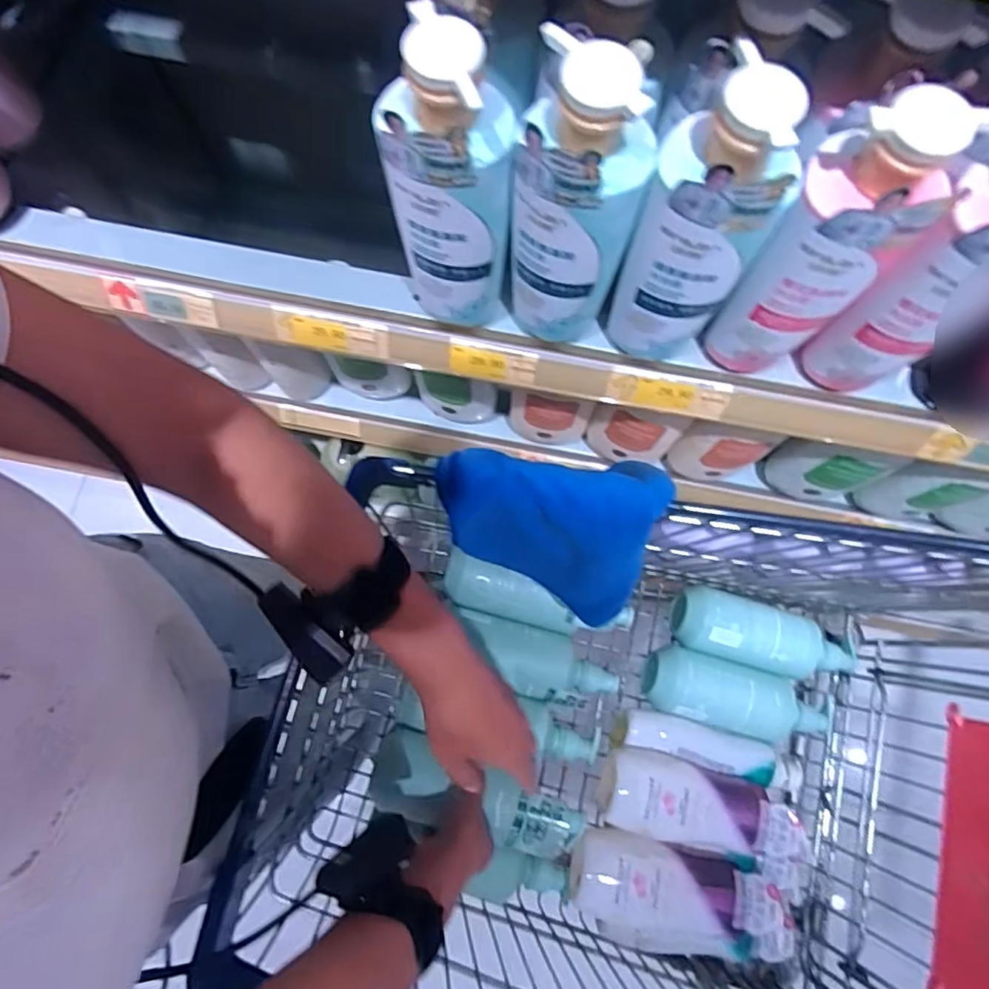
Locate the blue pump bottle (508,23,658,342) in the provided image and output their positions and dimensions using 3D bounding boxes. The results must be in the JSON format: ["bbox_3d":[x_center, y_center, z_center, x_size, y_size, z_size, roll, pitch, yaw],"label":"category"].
[{"bbox_3d":[0.055,-0.191,0.407,0.084,0.215,0.068,17,78,4],"label":"blue pump bottle"}]

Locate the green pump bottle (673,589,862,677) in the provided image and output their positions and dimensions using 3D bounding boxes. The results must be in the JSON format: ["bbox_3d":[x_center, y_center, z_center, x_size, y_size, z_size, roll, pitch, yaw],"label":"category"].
[{"bbox_3d":[0.339,0.179,0.727,0.239,0.067,0.079,15,78,3],"label":"green pump bottle"}]

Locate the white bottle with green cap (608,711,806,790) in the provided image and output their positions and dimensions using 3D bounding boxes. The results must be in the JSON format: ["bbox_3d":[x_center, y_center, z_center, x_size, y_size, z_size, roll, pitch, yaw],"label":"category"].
[{"bbox_3d":[0.267,0.306,0.701,0.257,0.058,0.052,13,77,3],"label":"white bottle with green cap"}]

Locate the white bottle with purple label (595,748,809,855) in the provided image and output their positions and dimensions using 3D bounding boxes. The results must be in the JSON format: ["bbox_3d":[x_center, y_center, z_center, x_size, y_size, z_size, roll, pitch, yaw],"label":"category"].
[{"bbox_3d":[0.231,0.348,0.650,0.235,0.058,0.083,16,78,3],"label":"white bottle with purple label"}]

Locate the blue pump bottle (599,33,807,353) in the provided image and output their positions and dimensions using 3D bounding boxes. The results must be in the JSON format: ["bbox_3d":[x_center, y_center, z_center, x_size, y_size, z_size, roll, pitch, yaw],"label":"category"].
[{"bbox_3d":[0.137,-0.174,0.403,0.084,0.215,0.068,27,78,6],"label":"blue pump bottle"}]

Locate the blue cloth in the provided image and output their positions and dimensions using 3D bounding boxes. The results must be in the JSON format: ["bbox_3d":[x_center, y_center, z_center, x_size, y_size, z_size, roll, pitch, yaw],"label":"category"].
[{"bbox_3d":[0.039,0.038,0.501,0.169,0.211,0.038,16,57,8],"label":"blue cloth"}]

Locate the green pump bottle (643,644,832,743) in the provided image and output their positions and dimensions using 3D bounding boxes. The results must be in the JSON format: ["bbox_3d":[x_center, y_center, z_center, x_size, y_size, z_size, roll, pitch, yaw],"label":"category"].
[{"bbox_3d":[0.304,0.254,0.723,0.258,0.084,0.080,17,78,4],"label":"green pump bottle"}]

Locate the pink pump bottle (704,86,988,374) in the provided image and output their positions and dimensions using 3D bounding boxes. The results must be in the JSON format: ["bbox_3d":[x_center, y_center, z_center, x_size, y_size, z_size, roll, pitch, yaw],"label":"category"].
[{"bbox_3d":[0.219,-0.158,0.404,0.076,0.220,0.069,42,80,8],"label":"pink pump bottle"}]

